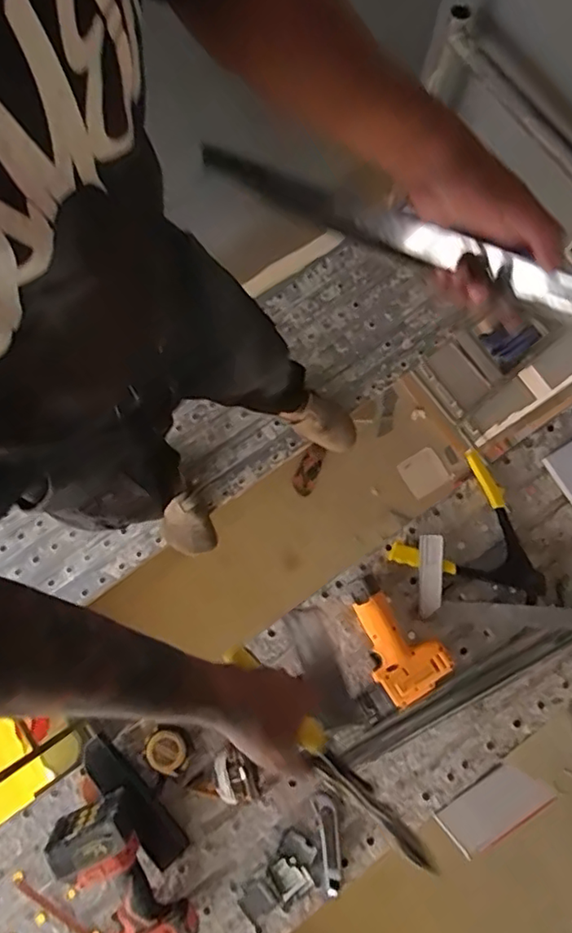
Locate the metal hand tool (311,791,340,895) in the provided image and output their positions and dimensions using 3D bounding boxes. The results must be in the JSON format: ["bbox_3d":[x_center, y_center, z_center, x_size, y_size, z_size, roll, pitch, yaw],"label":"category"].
[{"bbox_3d":[0.067,0.578,0.881,0.032,0.014,0.145,-10,79,-2],"label":"metal hand tool"}]

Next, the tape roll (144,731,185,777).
[{"bbox_3d":[-0.182,0.439,0.881,0.058,0.036,0.070,-21,80,-4],"label":"tape roll"}]

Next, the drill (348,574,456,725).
[{"bbox_3d":[0.147,0.283,0.912,0.155,0.047,0.194,-34,81,-6],"label":"drill"}]

